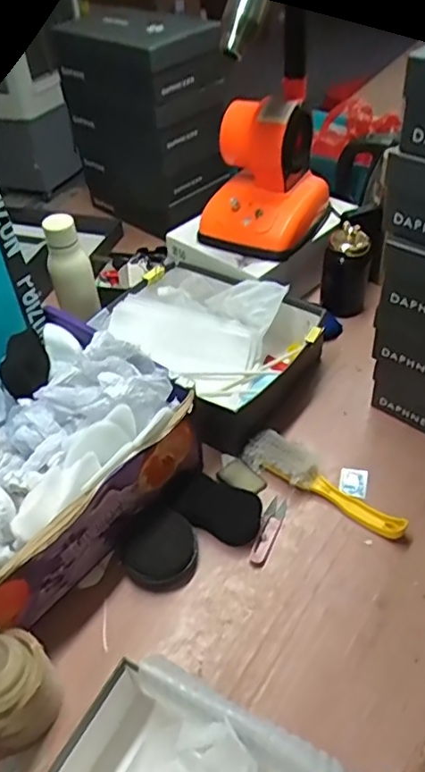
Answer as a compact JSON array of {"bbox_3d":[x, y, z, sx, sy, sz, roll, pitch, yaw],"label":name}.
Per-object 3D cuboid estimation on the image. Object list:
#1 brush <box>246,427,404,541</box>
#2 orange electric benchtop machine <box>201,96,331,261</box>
[{"bbox_3d":[0.144,0.128,0.768,0.226,0.029,0.048,29,53,29],"label":"brush"},{"bbox_3d":[0.088,-0.351,0.975,0.176,0.200,0.180,21,50,23],"label":"orange electric benchtop machine"}]

